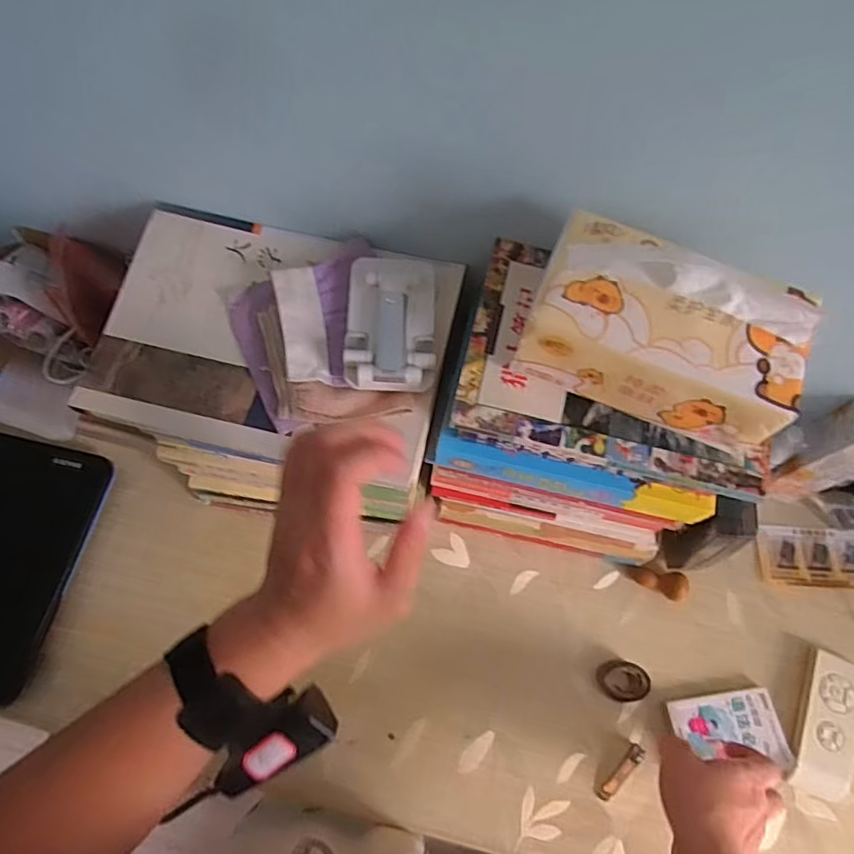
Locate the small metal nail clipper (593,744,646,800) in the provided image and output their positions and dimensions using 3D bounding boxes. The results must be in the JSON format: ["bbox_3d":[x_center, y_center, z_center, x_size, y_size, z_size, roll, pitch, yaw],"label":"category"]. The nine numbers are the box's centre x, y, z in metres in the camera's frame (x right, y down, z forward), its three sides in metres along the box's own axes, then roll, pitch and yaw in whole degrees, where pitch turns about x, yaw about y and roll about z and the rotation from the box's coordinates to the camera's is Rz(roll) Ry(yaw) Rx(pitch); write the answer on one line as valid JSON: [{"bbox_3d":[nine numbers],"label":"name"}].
[{"bbox_3d":[0.182,0.325,0.548,0.015,0.006,0.058,41,75,13],"label":"small metal nail clipper"}]

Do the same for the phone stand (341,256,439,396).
[{"bbox_3d":[-0.026,-0.075,0.419,0.063,0.021,0.098,1,70,0],"label":"phone stand"}]

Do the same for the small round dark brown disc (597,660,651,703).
[{"bbox_3d":[0.193,0.249,0.571,0.050,0.010,0.037,10,71,3],"label":"small round dark brown disc"}]

